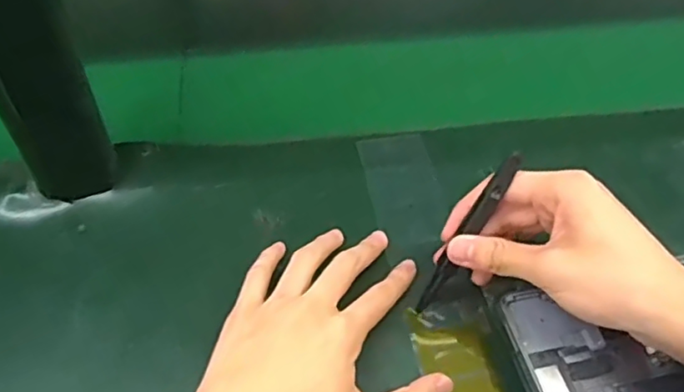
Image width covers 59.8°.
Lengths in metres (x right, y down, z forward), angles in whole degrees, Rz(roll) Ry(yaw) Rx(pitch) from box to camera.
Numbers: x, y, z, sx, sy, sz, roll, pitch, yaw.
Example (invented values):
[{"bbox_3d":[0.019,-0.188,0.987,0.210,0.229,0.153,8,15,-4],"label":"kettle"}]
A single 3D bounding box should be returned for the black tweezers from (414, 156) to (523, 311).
[{"bbox_3d":[0.072,0.024,0.352,0.007,0.112,0.008,41,26,31],"label":"black tweezers"}]

